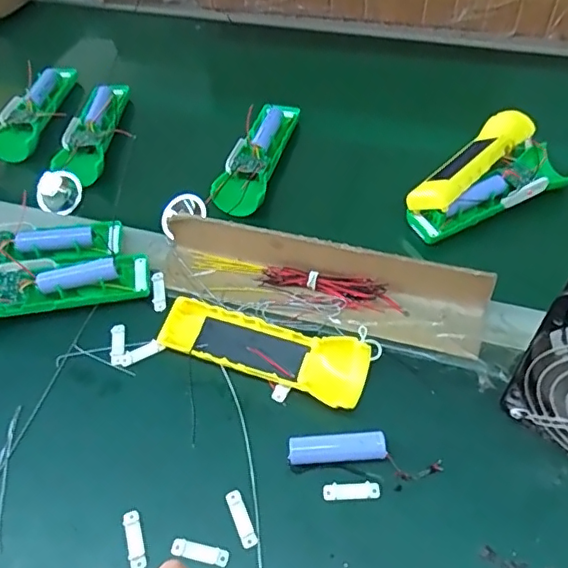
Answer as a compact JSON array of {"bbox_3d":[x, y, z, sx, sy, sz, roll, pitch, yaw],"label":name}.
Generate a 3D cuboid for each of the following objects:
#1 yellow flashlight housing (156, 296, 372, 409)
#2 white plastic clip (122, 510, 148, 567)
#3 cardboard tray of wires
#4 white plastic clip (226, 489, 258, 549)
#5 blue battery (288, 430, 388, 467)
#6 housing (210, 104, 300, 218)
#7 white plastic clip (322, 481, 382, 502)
[{"bbox_3d":[-0.017,0.047,0.435,0.162,0.032,0.052,19,63,18],"label":"yellow flashlight housing"},{"bbox_3d":[-0.098,0.168,0.372,0.011,0.005,0.039,-21,58,-5],"label":"white plastic clip"},{"bbox_3d":[0.023,-0.002,0.462,0.277,0.042,0.065,12,55,14],"label":"cardboard tray of wires"},{"bbox_3d":[-0.028,0.154,0.375,0.011,0.004,0.037,-24,59,-7],"label":"white plastic clip"},{"bbox_3d":[0.037,0.113,0.390,0.065,0.018,0.018,-6,58,4],"label":"blue battery"},{"bbox_3d":[-0.029,-0.135,0.586,0.050,0.020,0.165,9,53,10],"label":"housing"},{"bbox_3d":[0.045,0.139,0.380,0.038,0.004,0.011,-5,58,5],"label":"white plastic clip"}]

